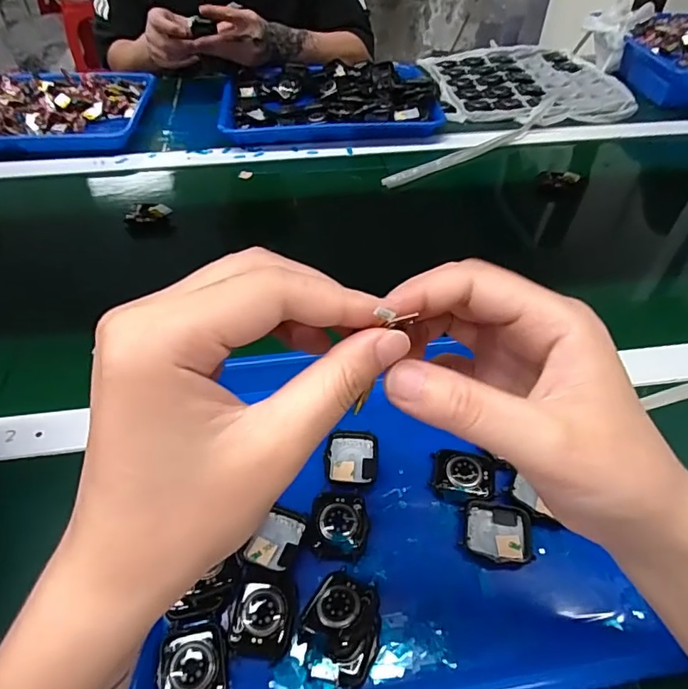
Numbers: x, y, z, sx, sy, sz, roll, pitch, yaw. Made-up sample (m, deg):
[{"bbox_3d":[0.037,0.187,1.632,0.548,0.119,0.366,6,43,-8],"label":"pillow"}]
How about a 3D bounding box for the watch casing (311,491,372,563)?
[{"bbox_3d":[-0.002,0.118,0.330,0.037,0.008,0.045,-2,48,-3],"label":"watch casing"}]

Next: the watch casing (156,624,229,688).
[{"bbox_3d":[-0.084,0.181,0.278,0.037,0.008,0.042,-7,48,-7],"label":"watch casing"}]

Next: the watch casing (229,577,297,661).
[{"bbox_3d":[-0.047,0.159,0.294,0.035,0.005,0.041,4,48,3],"label":"watch casing"}]

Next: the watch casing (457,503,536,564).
[{"bbox_3d":[0.101,0.124,0.332,0.045,0.008,0.039,4,48,3],"label":"watch casing"}]

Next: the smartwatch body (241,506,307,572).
[{"bbox_3d":[-0.044,0.126,0.324,0.030,0.007,0.040,18,50,15],"label":"smartwatch body"}]

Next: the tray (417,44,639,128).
[{"bbox_3d":[0.299,-0.451,0.850,0.294,0.022,0.304,-3,48,-3],"label":"tray"}]

